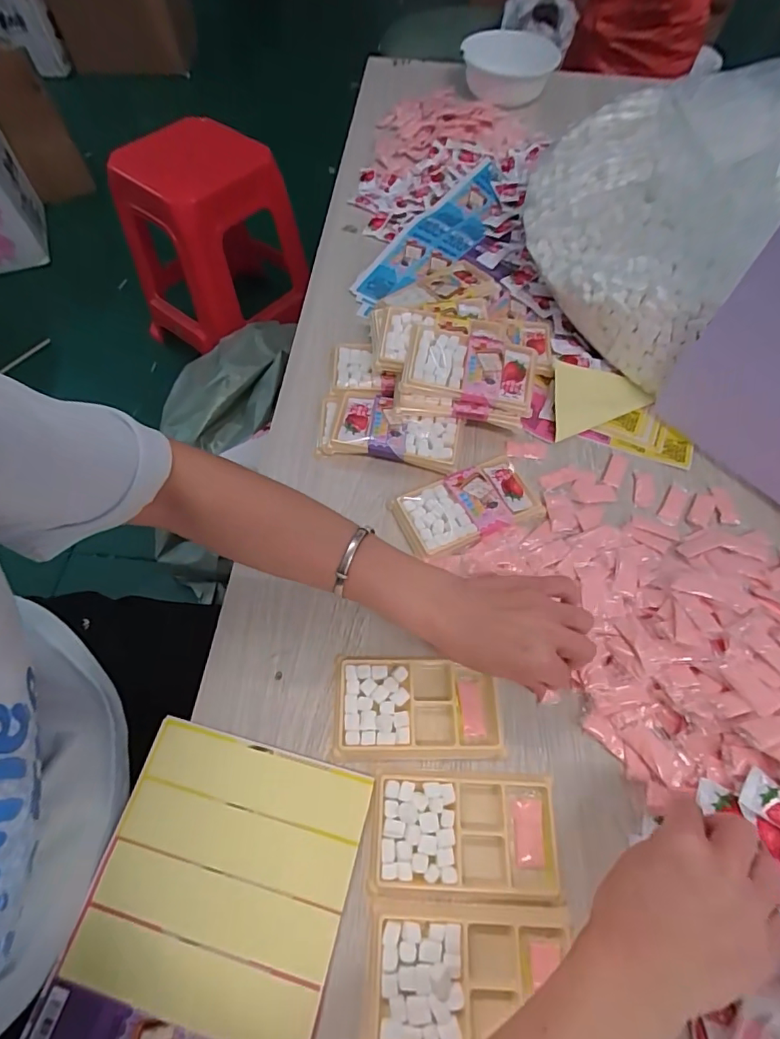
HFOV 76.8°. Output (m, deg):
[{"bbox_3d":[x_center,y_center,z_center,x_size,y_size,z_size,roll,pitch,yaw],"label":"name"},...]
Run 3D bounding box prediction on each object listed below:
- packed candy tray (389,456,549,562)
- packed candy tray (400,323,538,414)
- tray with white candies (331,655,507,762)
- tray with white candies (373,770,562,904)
[{"bbox_3d":[0.075,-0.013,0.479,0.133,0.015,0.073,-21,62,-10],"label":"packed candy tray"},{"bbox_3d":[0.084,-0.159,0.511,0.134,0.016,0.078,14,73,-1],"label":"packed candy tray"},{"bbox_3d":[0.021,0.148,0.391,0.129,0.010,0.076,-1,60,1],"label":"tray with white candies"},{"bbox_3d":[0.054,0.227,0.353,0.130,0.015,0.075,1,60,2],"label":"tray with white candies"}]

